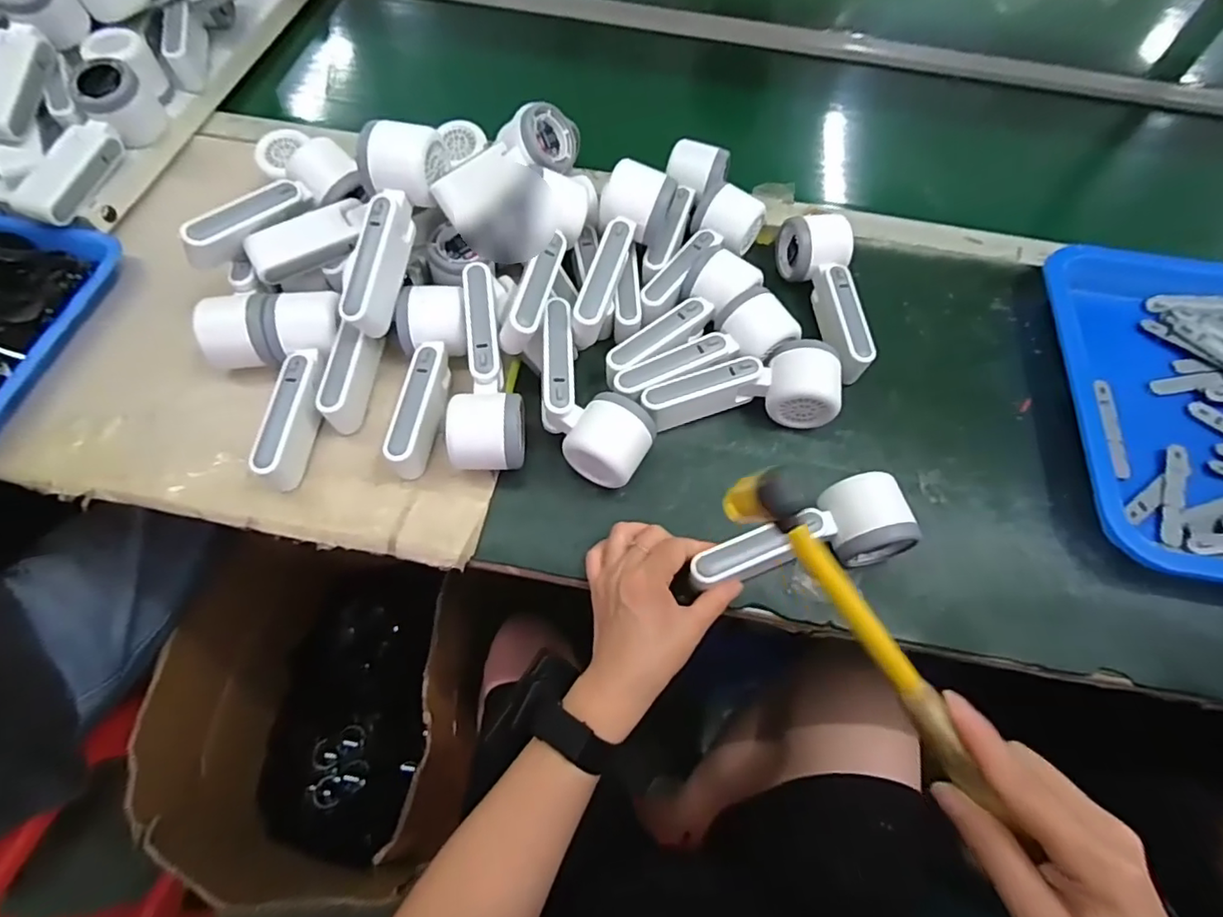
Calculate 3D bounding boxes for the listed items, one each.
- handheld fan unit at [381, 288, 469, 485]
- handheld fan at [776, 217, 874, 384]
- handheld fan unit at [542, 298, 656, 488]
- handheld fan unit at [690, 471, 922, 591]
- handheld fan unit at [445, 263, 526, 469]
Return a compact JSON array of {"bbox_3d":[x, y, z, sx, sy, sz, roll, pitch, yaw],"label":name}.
[{"bbox_3d":[-0.149,-0.064,0.466,0.049,0.057,0.157,-1,62,-3],"label":"handheld fan unit"},{"bbox_3d":[0.204,-0.149,0.524,0.055,0.056,0.168,-9,63,-7],"label":"handheld fan"},{"bbox_3d":[-0.025,-0.043,0.459,0.067,0.064,0.143,-34,68,-19],"label":"handheld fan unit"},{"bbox_3d":[0.134,0.058,0.420,0.164,0.051,0.055,-14,63,-6],"label":"handheld fan unit"},{"bbox_3d":[-0.102,-0.071,0.459,0.055,0.050,0.167,-6,76,-6],"label":"handheld fan unit"}]

